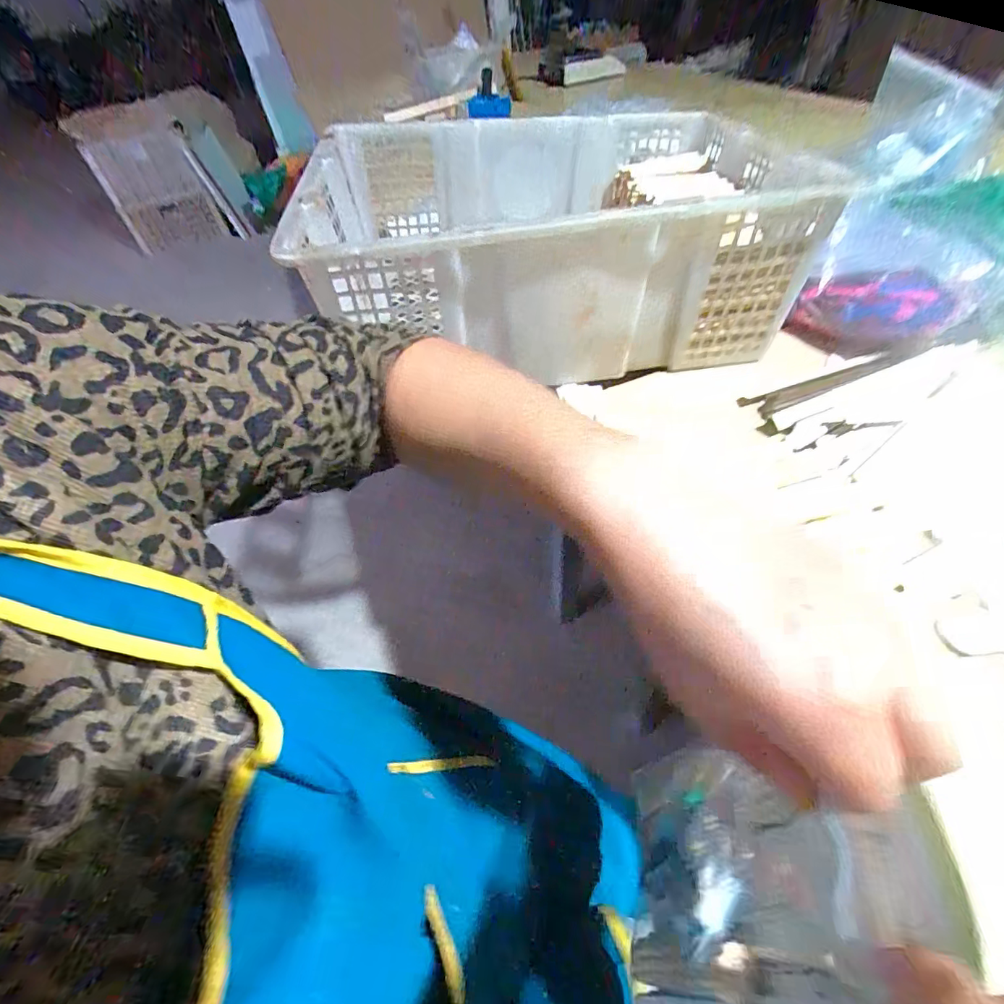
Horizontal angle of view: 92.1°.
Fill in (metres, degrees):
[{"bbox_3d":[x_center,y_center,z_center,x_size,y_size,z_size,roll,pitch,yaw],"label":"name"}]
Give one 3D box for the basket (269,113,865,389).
[{"bbox_3d":[0.052,-0.334,0.579,0.462,0.170,0.483,-6,51,1],"label":"basket"}]

